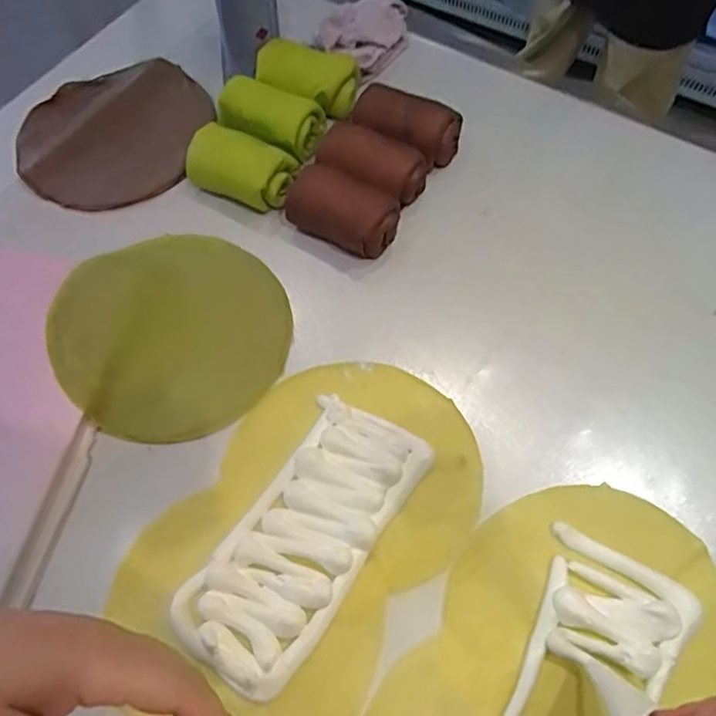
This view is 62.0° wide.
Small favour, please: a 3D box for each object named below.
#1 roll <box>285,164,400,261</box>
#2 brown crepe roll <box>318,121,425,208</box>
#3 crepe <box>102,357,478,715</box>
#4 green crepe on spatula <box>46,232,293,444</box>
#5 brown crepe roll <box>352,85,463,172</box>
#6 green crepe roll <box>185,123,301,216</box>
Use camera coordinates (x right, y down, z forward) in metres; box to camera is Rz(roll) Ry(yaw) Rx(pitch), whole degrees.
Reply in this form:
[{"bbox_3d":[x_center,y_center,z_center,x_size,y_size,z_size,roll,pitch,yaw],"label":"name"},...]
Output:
[{"bbox_3d":[-0.015,-0.136,0.570,0.103,0.062,0.055,29,67,15],"label":"roll"},{"bbox_3d":[0.012,-0.184,0.591,0.104,0.068,0.066,32,68,16],"label":"brown crepe roll"},{"bbox_3d":[-0.042,0.137,0.457,0.193,0.013,0.316,32,68,17],"label":"crepe"},{"bbox_3d":[-0.168,-0.029,0.529,0.206,0.040,0.201,-1,63,1],"label":"green crepe on spatula"},{"bbox_3d":[0.048,-0.228,0.615,0.110,0.064,0.059,31,68,16],"label":"brown crepe roll"},{"bbox_3d":[-0.116,-0.190,0.608,0.111,0.051,0.059,26,67,14],"label":"green crepe roll"}]

